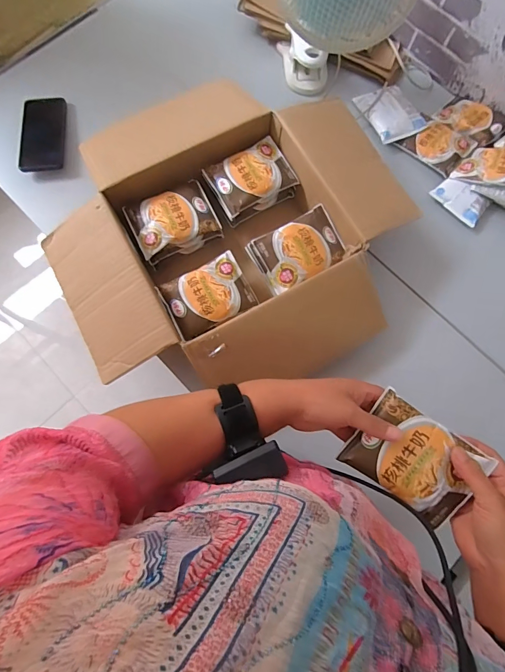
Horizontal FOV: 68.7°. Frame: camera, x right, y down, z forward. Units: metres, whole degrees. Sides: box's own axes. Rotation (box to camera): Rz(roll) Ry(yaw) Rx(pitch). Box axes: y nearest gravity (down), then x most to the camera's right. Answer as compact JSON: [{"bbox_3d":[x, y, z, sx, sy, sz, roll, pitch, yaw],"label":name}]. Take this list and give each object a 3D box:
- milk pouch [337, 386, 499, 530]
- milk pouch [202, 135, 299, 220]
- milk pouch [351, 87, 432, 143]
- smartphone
[{"bbox_3d":[0.173,0.132,0.393,0.125,0.015,0.093,35,98,11],"label":"milk pouch"},{"bbox_3d":[-0.002,-0.269,0.619,0.133,0.025,0.090,-30,80,-8],"label":"milk pouch"},{"bbox_3d":[0.277,-0.443,0.727,0.105,0.020,0.125,-25,79,-7],"label":"milk pouch"},{"bbox_3d":[-0.394,-0.379,0.695,0.076,0.016,0.158,-2,77,-2],"label":"smartphone"}]

